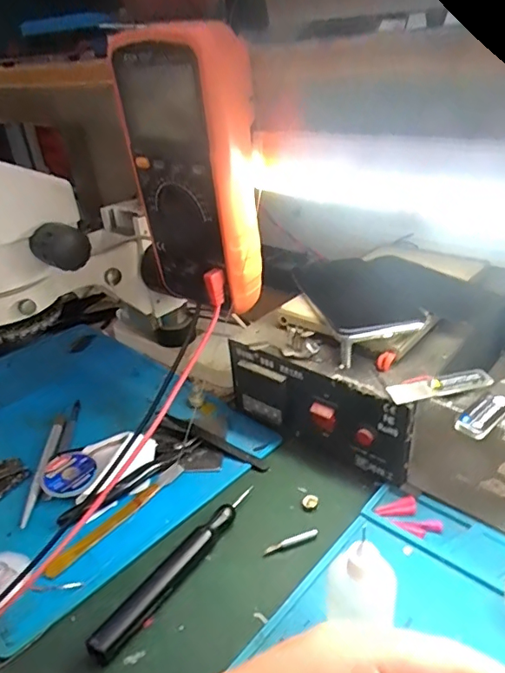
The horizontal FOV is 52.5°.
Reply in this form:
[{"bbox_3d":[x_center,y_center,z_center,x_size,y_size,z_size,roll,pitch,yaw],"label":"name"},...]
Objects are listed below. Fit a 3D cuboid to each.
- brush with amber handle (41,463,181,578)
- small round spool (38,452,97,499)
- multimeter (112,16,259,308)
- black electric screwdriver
[{"bbox_3d":[-0.100,0.134,0.386,0.014,0.005,0.122,19,39,36],"label":"brush with amber handle"},{"bbox_3d":[-0.149,0.112,0.415,0.042,0.010,0.042,-5,30,3],"label":"small round spool"},{"bbox_3d":[-0.037,-0.106,0.345,0.087,0.173,0.049,22,40,39],"label":"multimeter"},{"bbox_3d":[-0.047,0.149,0.337,0.014,0.017,0.142,16,37,33],"label":"black electric screwdriver"}]

